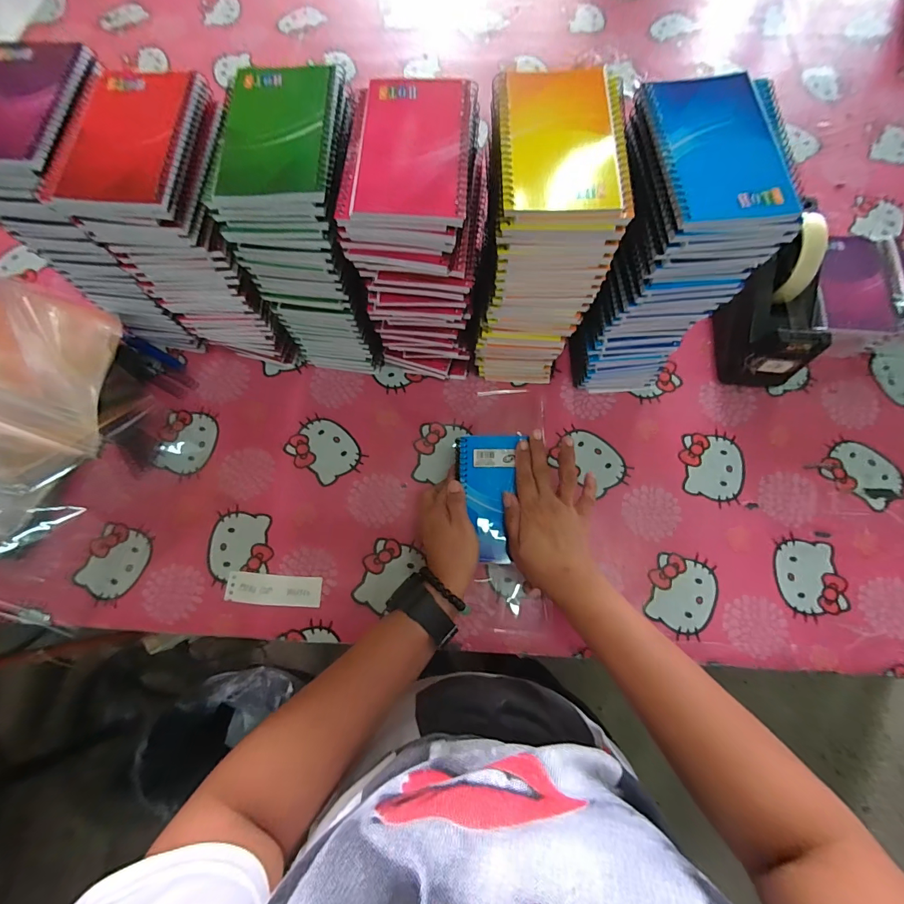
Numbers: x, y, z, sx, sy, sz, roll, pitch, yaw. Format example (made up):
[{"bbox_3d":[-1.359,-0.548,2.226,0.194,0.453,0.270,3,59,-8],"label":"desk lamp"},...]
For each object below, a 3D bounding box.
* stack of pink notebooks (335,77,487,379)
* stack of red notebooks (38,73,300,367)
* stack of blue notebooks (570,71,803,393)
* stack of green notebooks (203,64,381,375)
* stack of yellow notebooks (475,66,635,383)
[{"bbox_3d":[-0.027,-0.193,0.416,0.105,0.245,0.142,6,75,3],"label":"stack of pink notebooks"},{"bbox_3d":[-0.247,-0.211,0.423,0.112,0.246,0.128,6,75,3],"label":"stack of red notebooks"},{"bbox_3d":[0.195,-0.178,0.403,0.098,0.253,0.140,-4,75,0],"label":"stack of blue notebooks"},{"bbox_3d":[-0.134,-0.205,0.419,0.102,0.247,0.142,2,75,2],"label":"stack of green notebooks"},{"bbox_3d":[0.080,-0.188,0.408,0.098,0.253,0.136,1,75,2],"label":"stack of yellow notebooks"}]

